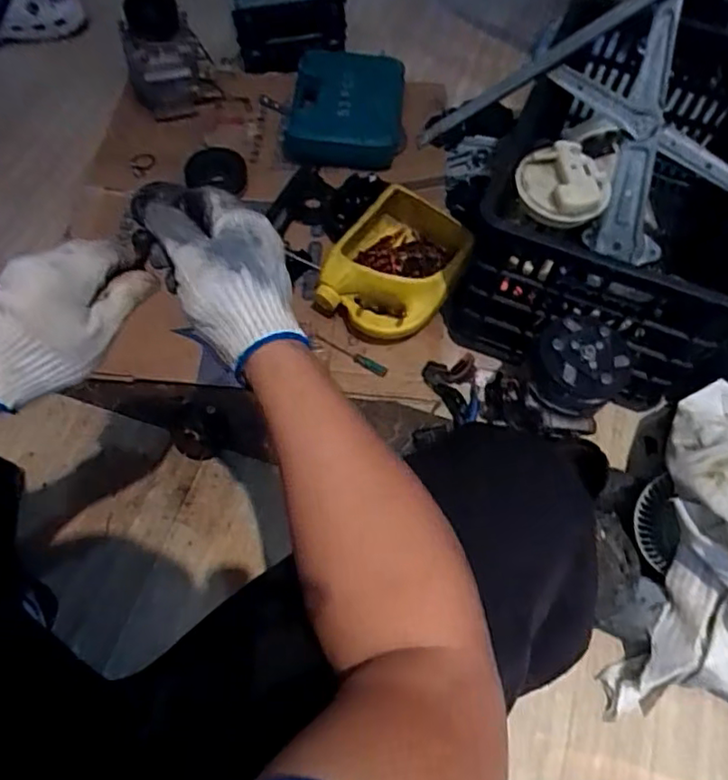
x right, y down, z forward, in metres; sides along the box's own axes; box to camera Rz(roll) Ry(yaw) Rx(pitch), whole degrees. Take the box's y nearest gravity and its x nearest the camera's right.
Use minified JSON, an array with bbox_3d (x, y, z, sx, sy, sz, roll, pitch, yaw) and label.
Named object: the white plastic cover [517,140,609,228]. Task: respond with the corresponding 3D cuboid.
[{"bbox_3d":[0.258,-0.267,0.802,0.119,0.035,0.112,14,64,5],"label":"white plastic cover"}]

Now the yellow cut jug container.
[{"bbox_3d":[0.049,-0.186,0.945,0.175,0.110,0.218,28,67,12],"label":"yellow cut jug container"}]

